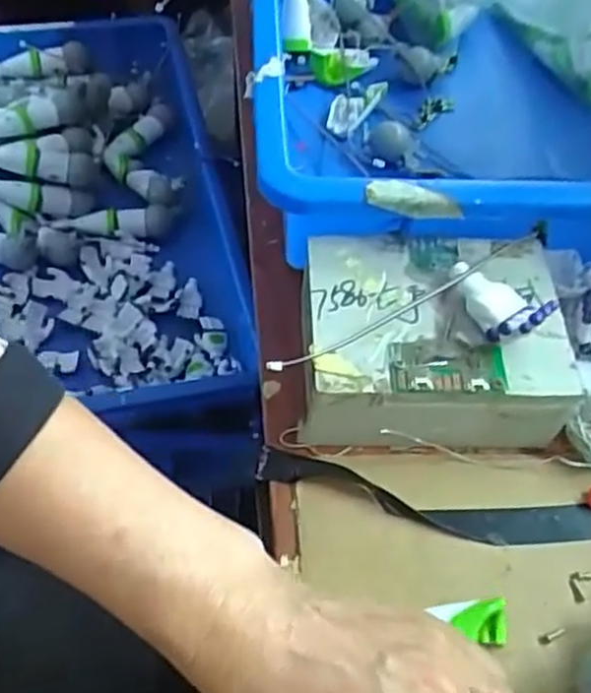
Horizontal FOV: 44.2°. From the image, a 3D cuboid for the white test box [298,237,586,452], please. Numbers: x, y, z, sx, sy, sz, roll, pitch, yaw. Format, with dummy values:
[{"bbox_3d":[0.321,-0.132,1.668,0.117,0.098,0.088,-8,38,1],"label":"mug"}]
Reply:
[{"bbox_3d":[0.066,-0.005,0.356,0.123,0.060,0.098,-1,56,-3],"label":"white test box"}]

